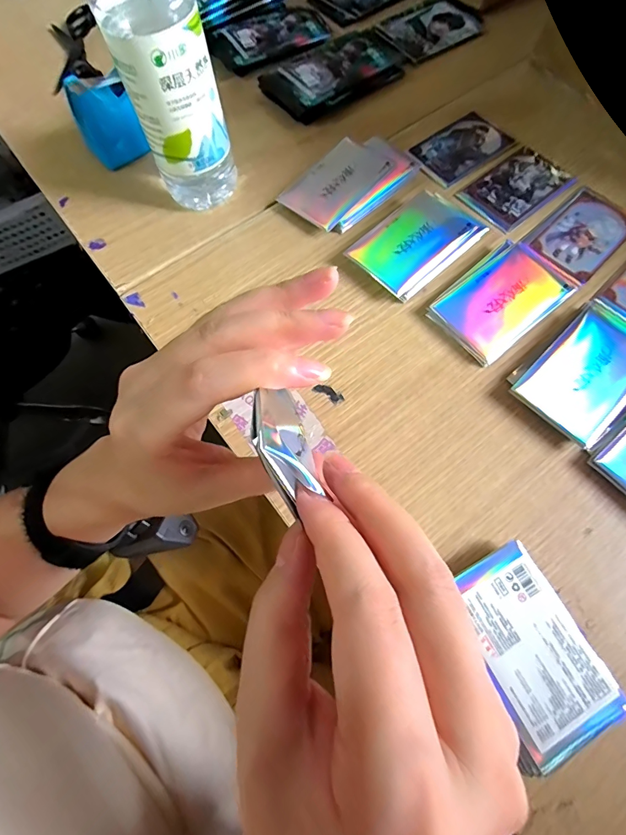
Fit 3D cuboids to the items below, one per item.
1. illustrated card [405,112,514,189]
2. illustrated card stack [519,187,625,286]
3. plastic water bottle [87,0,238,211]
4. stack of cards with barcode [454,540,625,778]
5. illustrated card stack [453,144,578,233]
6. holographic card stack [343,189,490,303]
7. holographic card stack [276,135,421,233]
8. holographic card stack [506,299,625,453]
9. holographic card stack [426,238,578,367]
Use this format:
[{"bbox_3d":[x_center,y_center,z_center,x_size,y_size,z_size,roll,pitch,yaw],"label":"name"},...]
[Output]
[{"bbox_3d":[0.134,-0.247,0.371,0.093,0.005,0.055,-37,76,-12],"label":"illustrated card"},{"bbox_3d":[0.223,-0.152,0.333,0.099,0.005,0.058,-42,73,-14],"label":"illustrated card stack"},{"bbox_3d":[-0.103,-0.245,0.261,0.067,0.225,0.060,-18,69,-6],"label":"plastic water bottle"},{"bbox_3d":[0.120,0.126,0.224,0.058,0.015,0.097,-24,69,-8],"label":"stack of cards with barcode"},{"bbox_3d":[0.180,-0.202,0.352,0.093,0.004,0.059,-37,72,-12],"label":"illustrated card stack"},{"bbox_3d":[0.082,-0.141,0.326,0.093,0.016,0.063,-39,72,-13],"label":"holographic card stack"},{"bbox_3d":[0.034,-0.207,0.354,0.120,0.014,0.068,-40,73,-14],"label":"holographic card stack"},{"bbox_3d":[0.194,-0.036,0.284,0.066,0.013,0.105,42,75,16],"label":"holographic card stack"},{"bbox_3d":[0.142,-0.090,0.307,0.098,0.012,0.065,-39,72,-13],"label":"holographic card stack"}]

